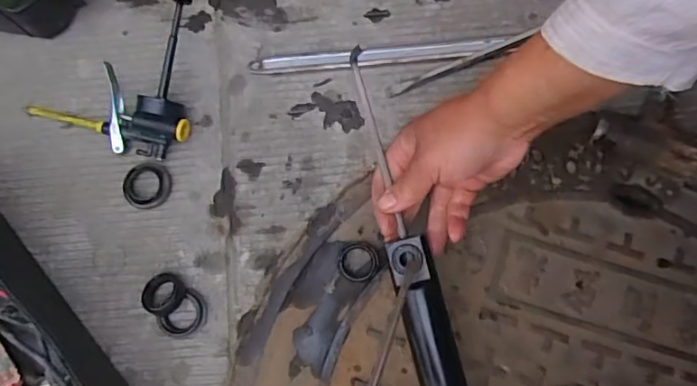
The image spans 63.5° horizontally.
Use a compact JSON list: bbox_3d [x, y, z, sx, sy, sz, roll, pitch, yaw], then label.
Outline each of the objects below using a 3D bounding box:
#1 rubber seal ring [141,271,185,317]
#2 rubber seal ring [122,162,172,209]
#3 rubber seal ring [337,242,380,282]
[{"bbox_3d":[-0.160,0.087,0.486,0.035,0.016,0.035,-9,60,17],"label":"rubber seal ring"},{"bbox_3d":[-0.183,-0.006,0.509,0.043,0.006,0.041,0,80,0],"label":"rubber seal ring"},{"bbox_3d":[0.008,0.061,0.502,0.037,0.004,0.035,0,80,0],"label":"rubber seal ring"}]

